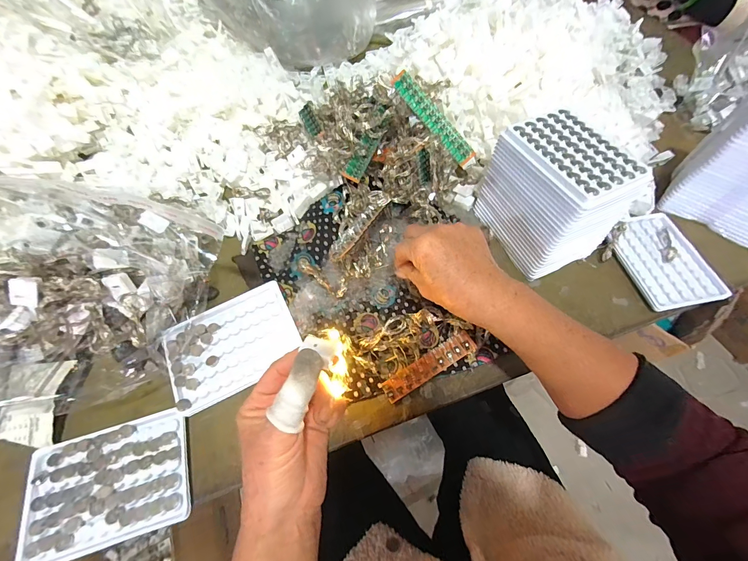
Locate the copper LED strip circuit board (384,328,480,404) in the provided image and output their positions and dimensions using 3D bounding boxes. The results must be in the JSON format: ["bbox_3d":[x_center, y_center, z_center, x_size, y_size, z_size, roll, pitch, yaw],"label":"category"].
[{"bbox_3d":[0.056,0.086,0.348,0.101,0.016,0.023,-32,68,-4],"label":"copper LED strip circuit board"}]

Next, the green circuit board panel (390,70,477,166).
[{"bbox_3d":[0.070,-0.189,0.402,0.128,0.020,0.006,48,27,-4],"label":"green circuit board panel"}]

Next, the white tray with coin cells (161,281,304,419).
[{"bbox_3d":[-0.147,0.067,0.361,0.128,0.017,0.095,-24,66,-13],"label":"white tray with coin cells"}]

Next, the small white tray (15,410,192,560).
[{"bbox_3d":[-0.232,0.179,0.304,0.129,0.016,0.093,-15,65,-9],"label":"small white tray"}]

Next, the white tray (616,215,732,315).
[{"bbox_3d":[0.355,-0.028,0.428,0.090,0.016,0.129,-11,61,-7],"label":"white tray"}]

